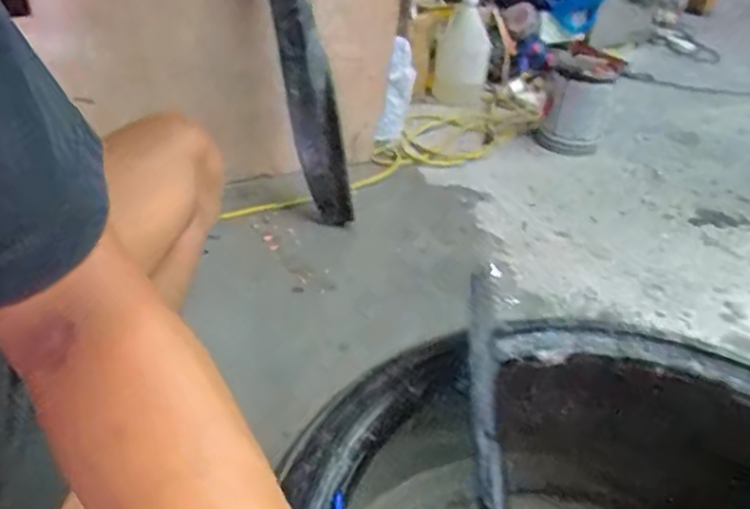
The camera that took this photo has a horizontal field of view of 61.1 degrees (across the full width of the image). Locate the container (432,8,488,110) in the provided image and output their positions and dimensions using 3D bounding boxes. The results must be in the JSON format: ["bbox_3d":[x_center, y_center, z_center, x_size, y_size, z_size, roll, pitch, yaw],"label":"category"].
[{"bbox_3d":[0.250,-0.562,1.843,0.151,0.264,0.099,8,35,5],"label":"container"}]

